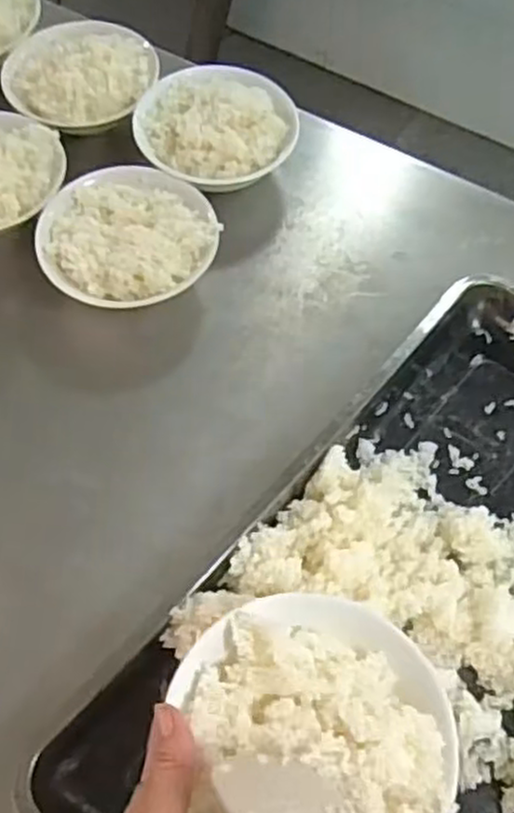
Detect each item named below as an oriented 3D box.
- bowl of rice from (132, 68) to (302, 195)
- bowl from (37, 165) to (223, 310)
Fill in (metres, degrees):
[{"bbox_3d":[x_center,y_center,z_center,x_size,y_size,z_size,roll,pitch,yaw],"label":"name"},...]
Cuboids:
[{"bbox_3d":[-0.049,-0.303,0.802,0.158,0.070,0.163,1,62,-2],"label":"bowl of rice"},{"bbox_3d":[-0.126,-0.167,0.736,0.166,0.051,0.156,1,62,-2],"label":"bowl"}]

